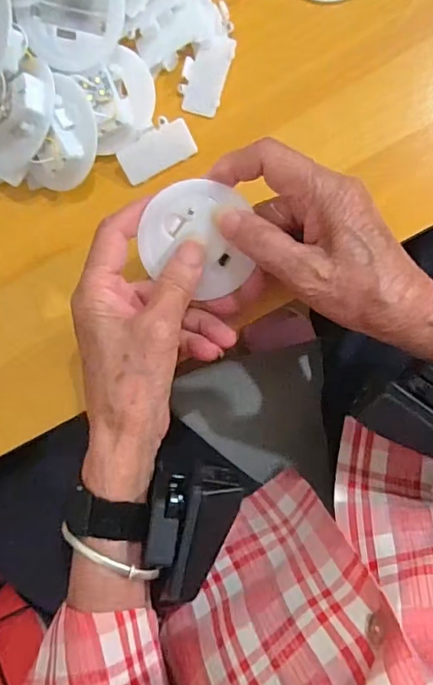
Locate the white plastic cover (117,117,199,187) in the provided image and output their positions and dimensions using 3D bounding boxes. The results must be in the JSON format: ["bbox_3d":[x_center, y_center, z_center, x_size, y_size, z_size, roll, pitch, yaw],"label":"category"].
[{"bbox_3d":[-0.038,-0.122,0.332,0.047,0.004,0.025,-26,110,8],"label":"white plastic cover"}]

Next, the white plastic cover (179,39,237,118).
[{"bbox_3d":[-0.007,-0.168,0.330,0.028,0.007,0.046,19,92,7],"label":"white plastic cover"}]

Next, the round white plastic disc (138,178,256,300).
[{"bbox_3d":[-0.008,-0.057,0.292,0.062,0.008,0.060,-1,116,-2],"label":"round white plastic disc"}]

